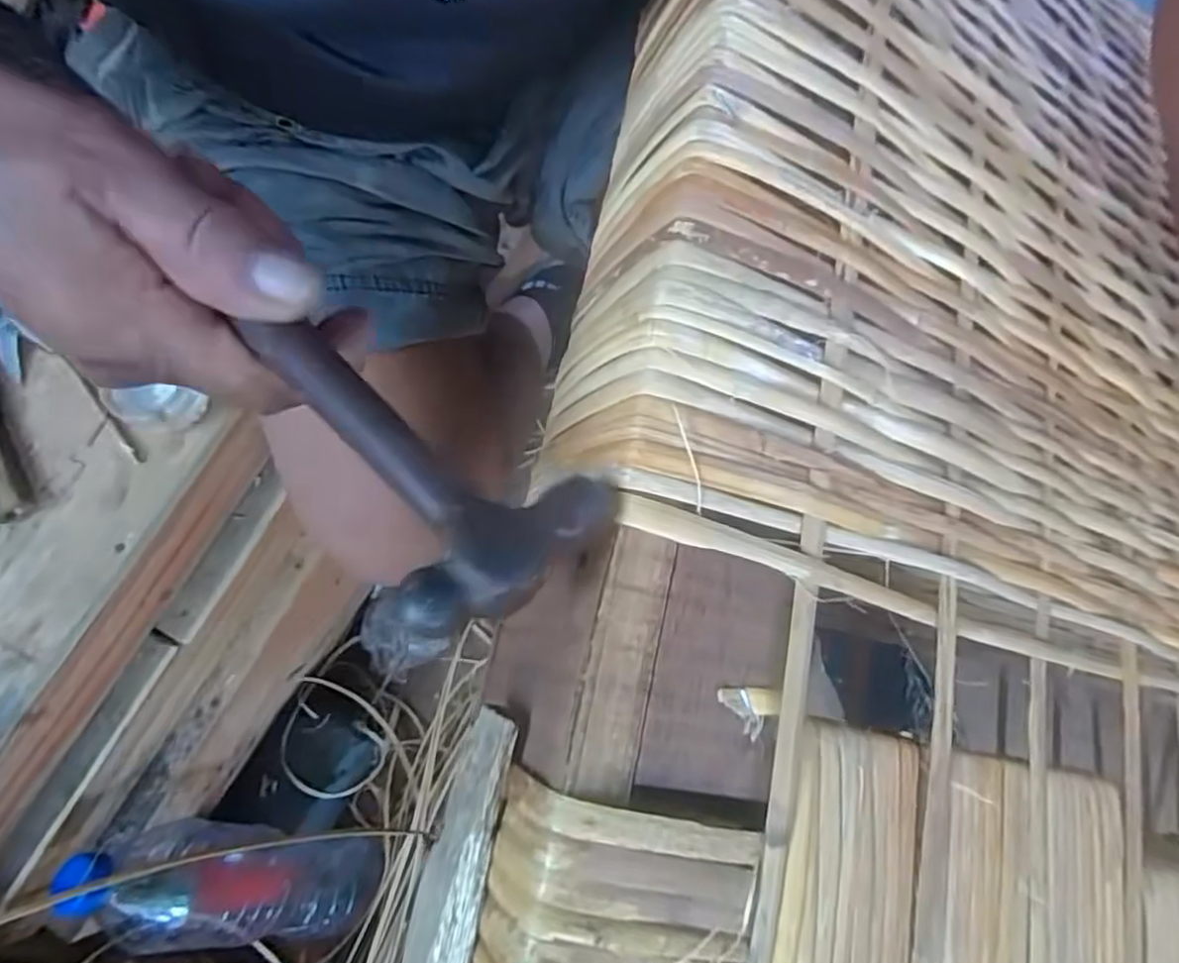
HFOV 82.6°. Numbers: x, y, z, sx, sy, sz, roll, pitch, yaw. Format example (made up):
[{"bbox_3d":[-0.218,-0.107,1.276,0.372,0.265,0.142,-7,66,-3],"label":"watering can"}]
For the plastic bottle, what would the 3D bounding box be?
[{"bbox_3d":[-0.262,0.299,0.499,0.086,0.265,0.066,15,70,28],"label":"plastic bottle"}]

